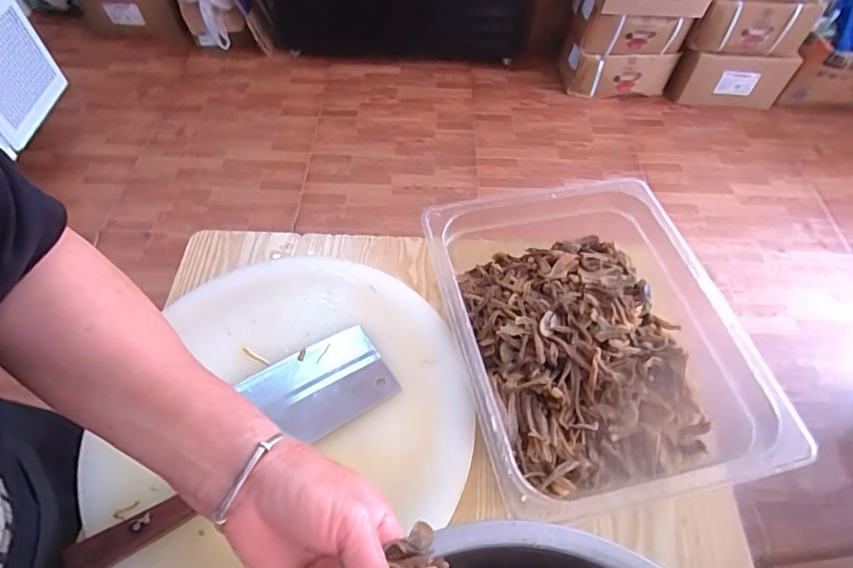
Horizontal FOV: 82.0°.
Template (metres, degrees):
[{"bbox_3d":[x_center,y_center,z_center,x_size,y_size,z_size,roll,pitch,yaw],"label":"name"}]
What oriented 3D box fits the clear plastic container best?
[{"bbox_3d":[0.159,0.053,0.502,0.261,0.095,0.325,-10,57,-8],"label":"clear plastic container"}]

